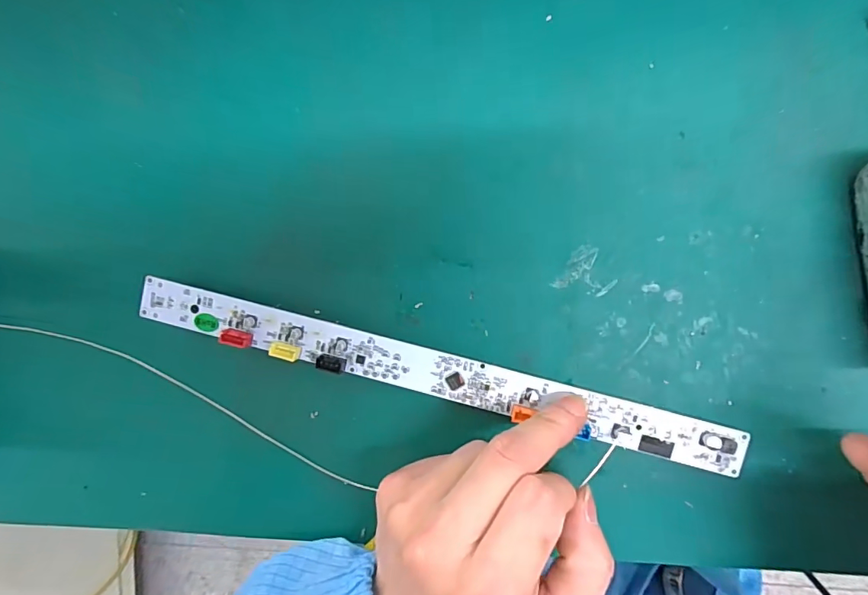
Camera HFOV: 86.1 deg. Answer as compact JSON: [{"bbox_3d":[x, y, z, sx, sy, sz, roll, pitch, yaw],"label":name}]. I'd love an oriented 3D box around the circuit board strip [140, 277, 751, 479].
[{"bbox_3d":[-0.002,0.036,0.217,0.285,0.010,0.022,14,93,5],"label":"circuit board strip"}]

